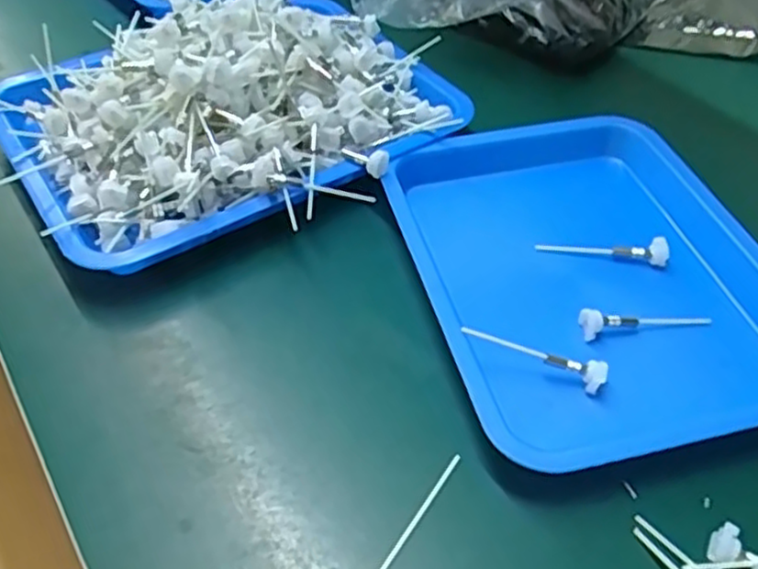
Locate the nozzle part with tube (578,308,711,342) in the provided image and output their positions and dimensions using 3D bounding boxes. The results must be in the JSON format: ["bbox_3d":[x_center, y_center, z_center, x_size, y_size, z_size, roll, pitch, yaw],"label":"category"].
[{"bbox_3d":[0.169,0.023,0.449,0.087,0.022,0.014,-5,47,-5],"label":"nozzle part with tube"}]

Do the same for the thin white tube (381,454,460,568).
[{"bbox_3d":[0.022,0.117,0.367,0.004,0.004,0.080,26,51,23],"label":"thin white tube"}]

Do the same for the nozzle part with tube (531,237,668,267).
[{"bbox_3d":[0.155,-0.025,0.495,0.086,0.022,0.013,9,47,8],"label":"nozzle part with tube"}]

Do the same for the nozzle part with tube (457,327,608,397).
[{"bbox_3d":[0.092,0.042,0.423,0.085,0.021,0.012,16,48,14],"label":"nozzle part with tube"}]

